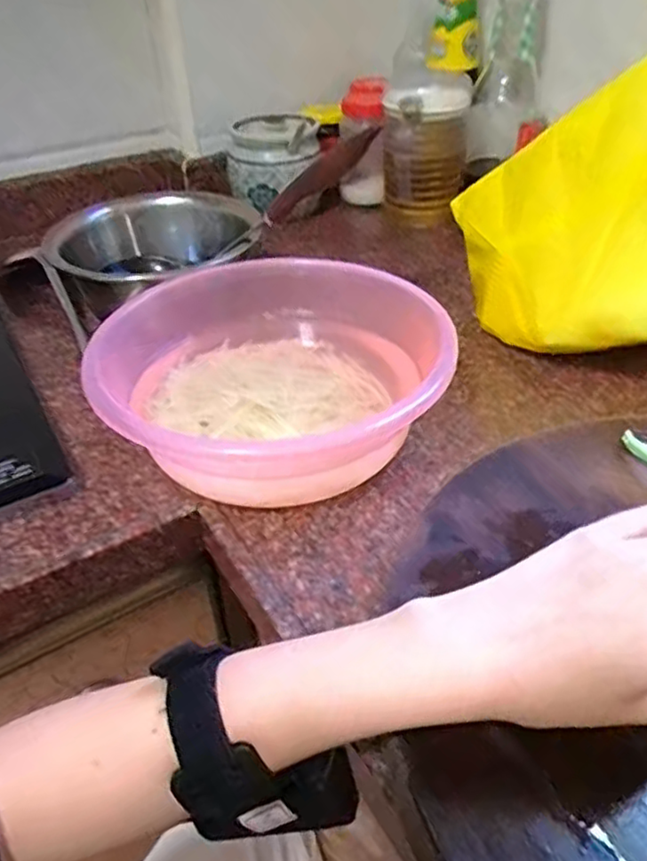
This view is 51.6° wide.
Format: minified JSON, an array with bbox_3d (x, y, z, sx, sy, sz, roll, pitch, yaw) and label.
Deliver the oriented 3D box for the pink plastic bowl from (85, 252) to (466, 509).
[{"bbox_3d":[-0.045,-0.031,0.472,0.212,0.085,0.220,-2,38,1],"label":"pink plastic bowl"}]

